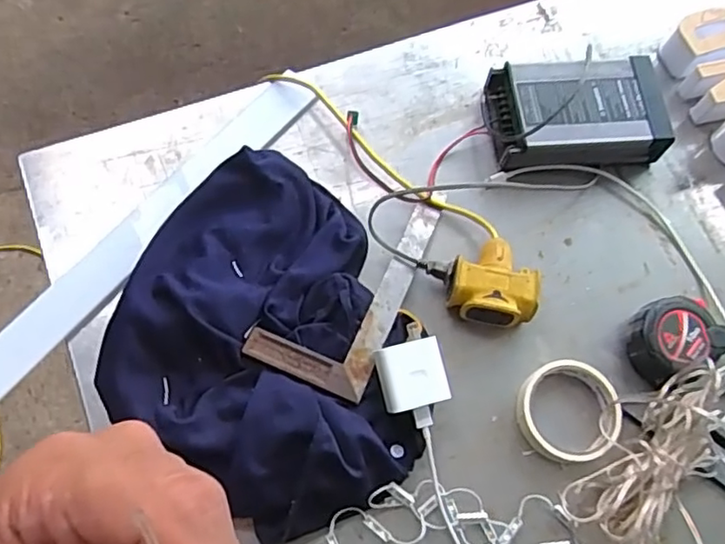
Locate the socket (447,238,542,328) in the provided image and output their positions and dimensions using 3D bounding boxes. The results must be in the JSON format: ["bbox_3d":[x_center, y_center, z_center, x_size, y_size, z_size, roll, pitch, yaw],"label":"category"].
[{"bbox_3d":[0.126,0.008,0.593,0.081,0.047,0.081,15,69,4],"label":"socket"}]

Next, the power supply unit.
[{"bbox_3d":[0.228,-0.170,0.665,0.181,0.053,0.117,-5,69,-4],"label":"power supply unit"}]

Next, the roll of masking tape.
[{"bbox_3d":[0.185,0.125,0.556,0.084,0.021,0.087,1,68,-1],"label":"roll of masking tape"}]

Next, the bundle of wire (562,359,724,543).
[{"bbox_3d":[0.264,0.159,0.536,0.189,0.031,0.077,-38,74,-15],"label":"bundle of wire"}]

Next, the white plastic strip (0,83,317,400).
[{"bbox_3d":[-0.219,-0.047,0.638,0.052,0.013,0.441,38,72,13],"label":"white plastic strip"}]

